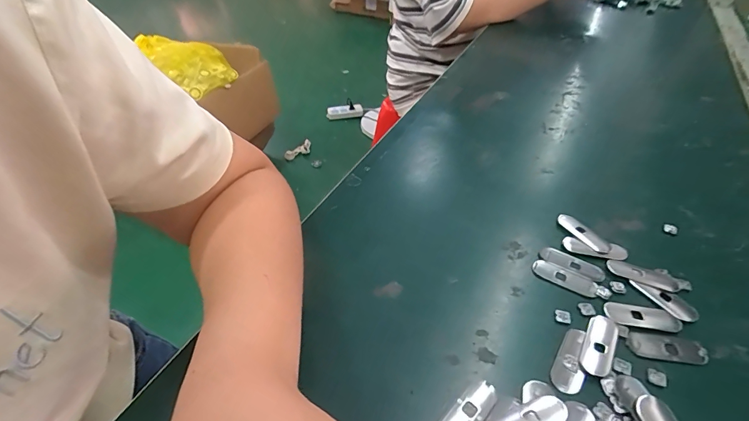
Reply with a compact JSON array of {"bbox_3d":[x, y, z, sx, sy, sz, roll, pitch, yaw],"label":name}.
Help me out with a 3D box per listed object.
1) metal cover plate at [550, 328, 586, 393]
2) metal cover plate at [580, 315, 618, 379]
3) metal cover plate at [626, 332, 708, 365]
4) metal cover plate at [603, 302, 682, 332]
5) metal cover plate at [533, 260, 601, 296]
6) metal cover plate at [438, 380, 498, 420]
[{"bbox_3d":[0.132,0.099,0.259,0.018,0.004,0.050,26,48,24],"label":"metal cover plate"},{"bbox_3d":[0.155,0.092,0.266,0.019,0.004,0.047,24,48,23],"label":"metal cover plate"},{"bbox_3d":[0.201,0.095,0.266,0.050,0.004,0.017,7,43,7],"label":"metal cover plate"},{"bbox_3d":[0.195,0.077,0.282,0.051,0.004,0.017,9,44,9],"label":"metal cover plate"},{"bbox_3d":[0.152,0.052,0.308,0.048,0.004,0.018,24,48,23],"label":"metal cover plate"},{"bbox_3d":[0.055,0.122,0.234,0.019,0.004,0.049,32,51,29],"label":"metal cover plate"}]

